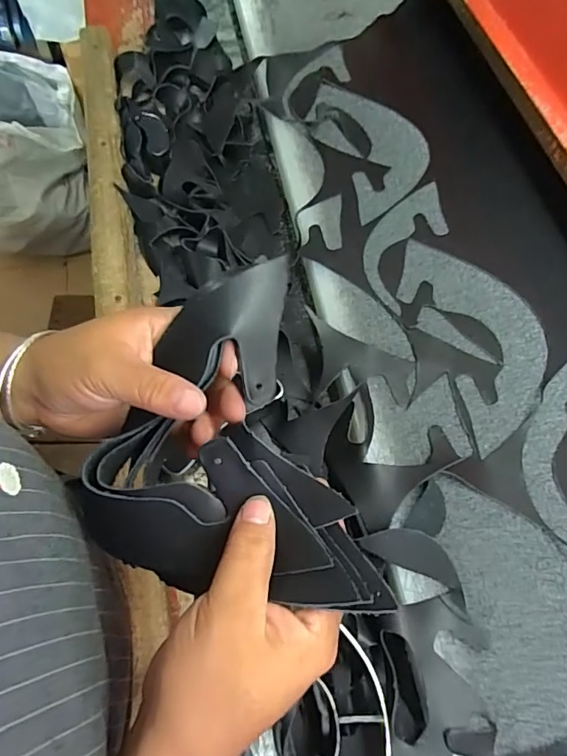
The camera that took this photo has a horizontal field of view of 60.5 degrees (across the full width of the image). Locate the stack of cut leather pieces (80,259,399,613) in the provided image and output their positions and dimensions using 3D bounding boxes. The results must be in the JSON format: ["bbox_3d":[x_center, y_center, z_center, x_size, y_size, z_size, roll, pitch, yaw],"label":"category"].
[{"bbox_3d":[-0.042,0.039,0.257,0.128,0.048,0.185,-14,67,-9],"label":"stack of cut leather pieces"}]

